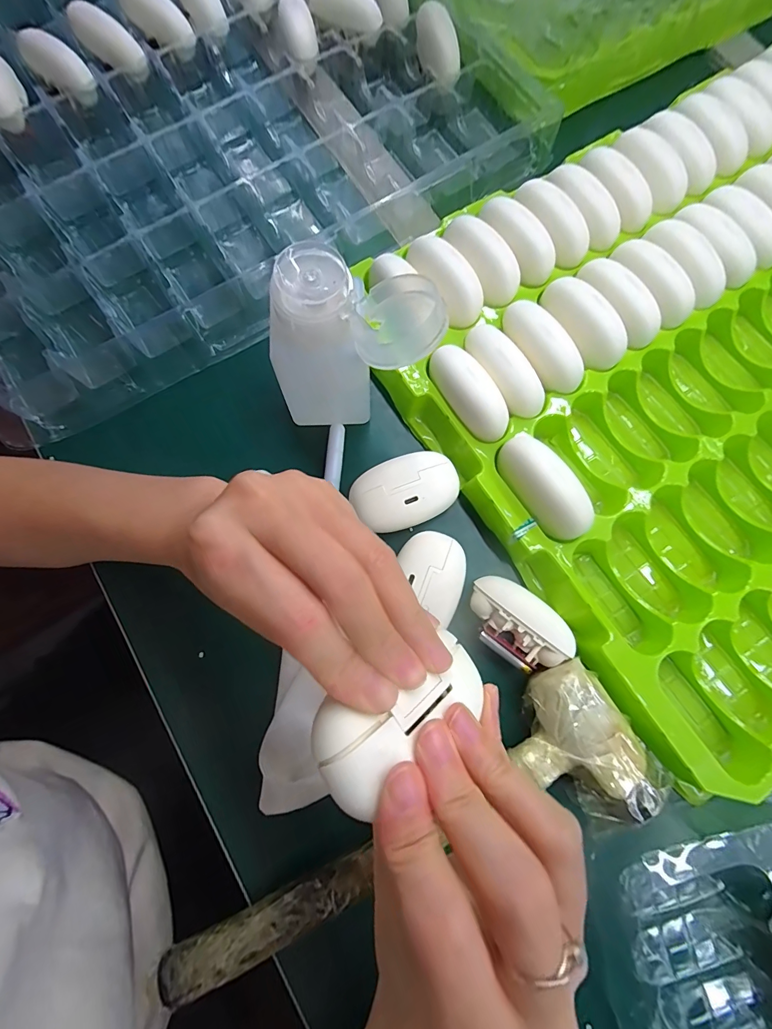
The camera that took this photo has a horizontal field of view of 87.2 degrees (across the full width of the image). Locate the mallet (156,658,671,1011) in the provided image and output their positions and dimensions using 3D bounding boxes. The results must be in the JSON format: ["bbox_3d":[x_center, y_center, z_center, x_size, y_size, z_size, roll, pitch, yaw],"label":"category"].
[{"bbox_3d":[0.006,0.164,0.211,0.267,0.034,0.073,-23,79,-5],"label":"mallet"}]

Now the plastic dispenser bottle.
[{"bbox_3d":[-0.017,-0.083,0.225,0.086,0.103,0.052,17,78,3],"label":"plastic dispenser bottle"}]

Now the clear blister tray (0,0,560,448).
[{"bbox_3d":[-0.172,-0.338,0.319,0.450,0.051,0.452,-34,80,-7],"label":"clear blister tray"}]

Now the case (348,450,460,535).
[{"bbox_3d":[0.012,-0.014,0.257,0.063,0.027,0.042,-23,79,-5],"label":"case"}]

